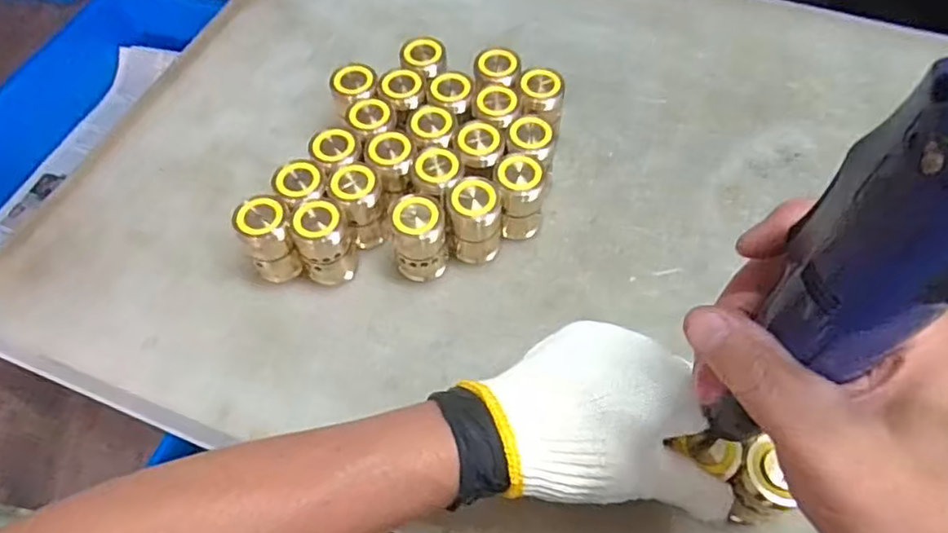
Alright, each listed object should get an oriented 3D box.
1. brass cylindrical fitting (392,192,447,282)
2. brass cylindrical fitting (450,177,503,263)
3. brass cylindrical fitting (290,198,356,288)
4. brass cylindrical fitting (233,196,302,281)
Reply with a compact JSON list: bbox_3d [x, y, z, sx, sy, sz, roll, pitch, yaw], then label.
[{"bbox_3d":[-0.039,-0.018,0.446,0.035,0.074,0.031,-8,59,-5],"label":"brass cylindrical fitting"},{"bbox_3d":[0.001,-0.031,0.453,0.036,0.072,0.030,-1,59,-1],"label":"brass cylindrical fitting"},{"bbox_3d":[-0.108,-0.017,0.446,0.035,0.065,0.035,-11,59,-7],"label":"brass cylindrical fitting"},{"bbox_3d":[-0.148,-0.019,0.445,0.033,0.066,0.029,-24,62,-14],"label":"brass cylindrical fitting"}]

